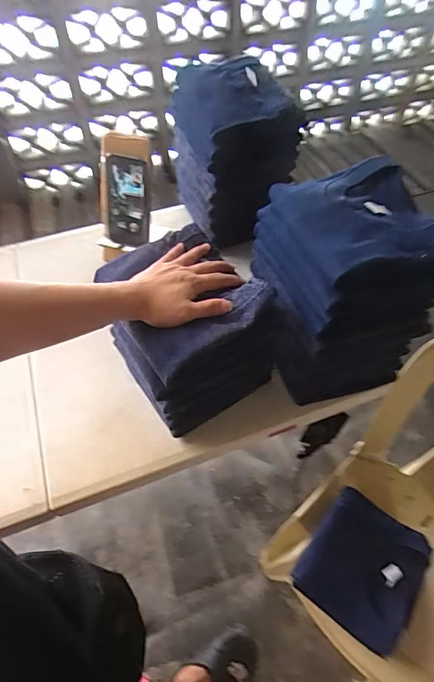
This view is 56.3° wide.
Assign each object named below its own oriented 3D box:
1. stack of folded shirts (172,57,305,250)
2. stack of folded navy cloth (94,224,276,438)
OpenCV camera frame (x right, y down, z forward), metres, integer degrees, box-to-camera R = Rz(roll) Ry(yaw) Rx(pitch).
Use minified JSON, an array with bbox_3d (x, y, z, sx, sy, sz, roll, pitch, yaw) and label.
[{"bbox_3d":[0.026,-0.374,0.839,0.181,0.326,0.206,-21,57,-15],"label":"stack of folded shirts"},{"bbox_3d":[-0.047,-0.015,0.627,0.187,0.213,0.229,-27,58,-18],"label":"stack of folded navy cloth"}]

